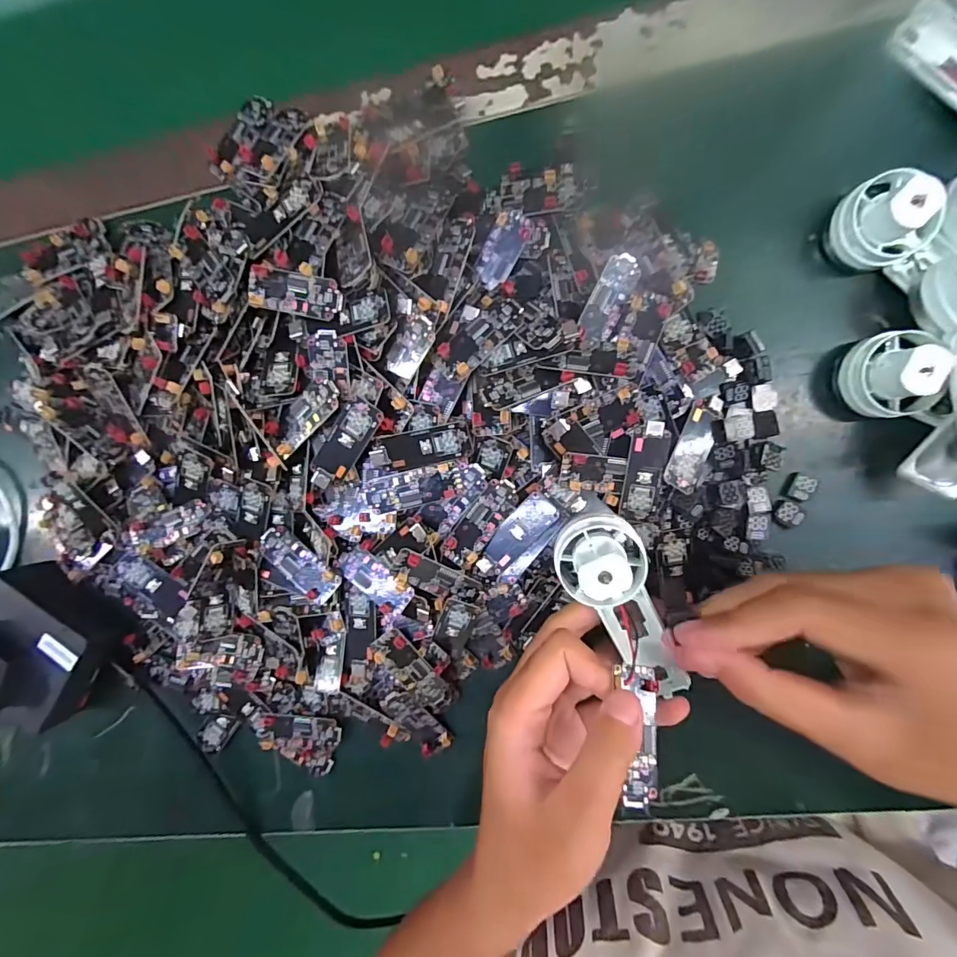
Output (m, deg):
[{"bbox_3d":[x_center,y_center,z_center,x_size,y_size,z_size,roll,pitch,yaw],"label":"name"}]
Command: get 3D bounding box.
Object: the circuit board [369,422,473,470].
[{"bbox_3d":[-0.029,-0.016,0.231,0.050,0.005,0.018,-10,109,6],"label":"circuit board"}]

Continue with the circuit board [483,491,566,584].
[{"bbox_3d":[0.023,0.032,0.239,0.024,0.006,0.049,38,96,6],"label":"circuit board"}]

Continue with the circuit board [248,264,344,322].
[{"bbox_3d":[-0.090,-0.090,0.222,0.049,0.008,0.019,13,93,8],"label":"circuit board"}]

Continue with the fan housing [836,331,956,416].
[{"bbox_3d":[0.193,-0.048,0.214,0.031,0.032,0.038,-6,90,8],"label":"fan housing"}]

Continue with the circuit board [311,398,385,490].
[{"bbox_3d":[-0.068,-0.017,0.228,0.017,0.005,0.049,36,106,-9],"label":"circuit board"}]

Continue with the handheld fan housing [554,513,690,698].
[{"bbox_3d":[0.068,0.060,0.204,0.038,0.022,0.093,-29,108,8],"label":"handheld fan housing"}]

